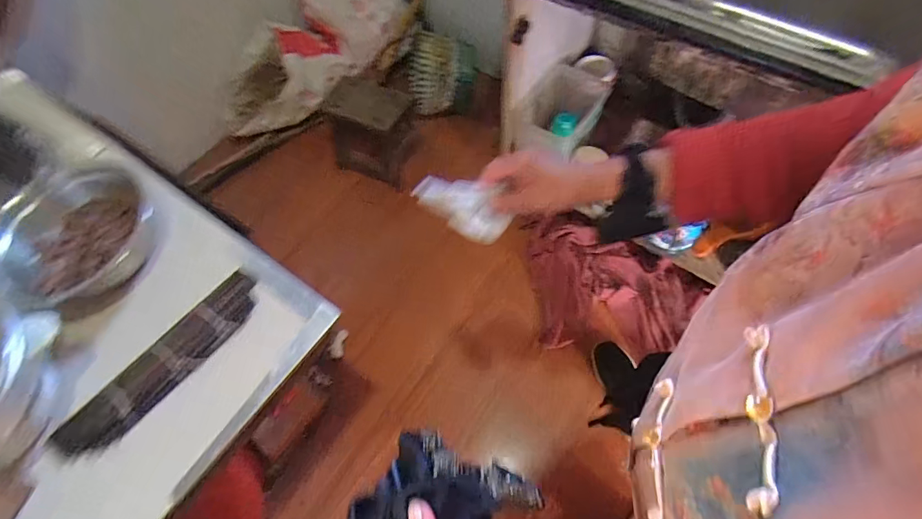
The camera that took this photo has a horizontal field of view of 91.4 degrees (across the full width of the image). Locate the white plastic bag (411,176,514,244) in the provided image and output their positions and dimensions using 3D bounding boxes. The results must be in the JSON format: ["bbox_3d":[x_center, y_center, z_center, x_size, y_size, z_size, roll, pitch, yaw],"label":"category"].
[{"bbox_3d":[-0.010,-0.066,0.512,0.047,0.048,0.143,-41,49,-16],"label":"white plastic bag"}]

